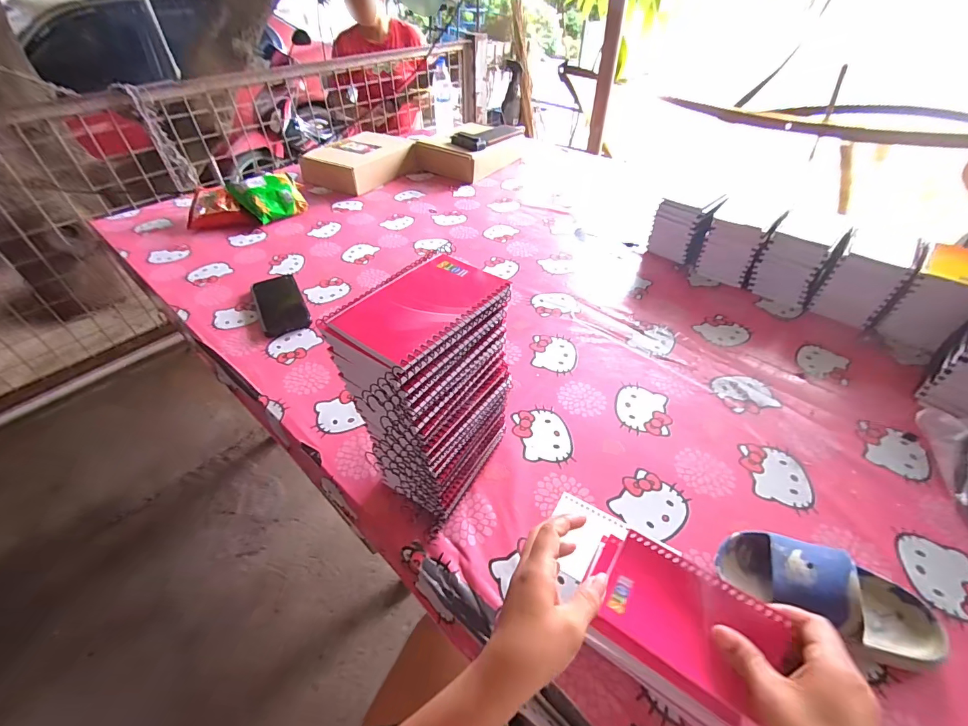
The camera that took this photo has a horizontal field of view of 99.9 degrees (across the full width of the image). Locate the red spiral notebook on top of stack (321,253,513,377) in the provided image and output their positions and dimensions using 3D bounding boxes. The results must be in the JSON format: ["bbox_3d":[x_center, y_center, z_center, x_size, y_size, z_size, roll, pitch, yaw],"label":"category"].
[{"bbox_3d":[-0.050,-0.049,0.329,0.091,0.007,0.131,27,51,24],"label":"red spiral notebook on top of stack"}]

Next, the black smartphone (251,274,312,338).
[{"bbox_3d":[-0.360,-0.105,0.716,0.075,0.012,0.171,-21,49,-21],"label":"black smartphone"}]

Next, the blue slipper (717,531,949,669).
[{"bbox_3d":[0.310,0.207,0.362,0.171,0.063,0.076,15,47,14],"label":"blue slipper"}]

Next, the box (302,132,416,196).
[{"bbox_3d":[-0.345,-0.573,1.143,0.194,0.074,0.285,23,49,21],"label":"box"}]

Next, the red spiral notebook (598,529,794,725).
[{"bbox_3d":[0.167,0.206,0.331,0.128,0.012,0.077,23,67,31],"label":"red spiral notebook"}]

